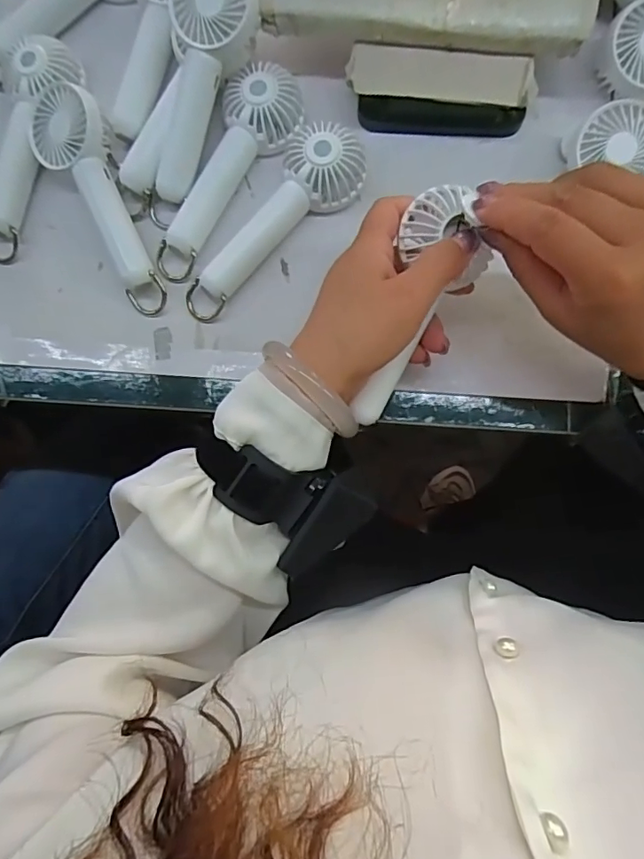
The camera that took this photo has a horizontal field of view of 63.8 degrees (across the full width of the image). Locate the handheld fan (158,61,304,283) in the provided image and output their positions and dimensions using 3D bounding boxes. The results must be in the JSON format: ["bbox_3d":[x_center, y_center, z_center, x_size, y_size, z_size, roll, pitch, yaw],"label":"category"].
[{"bbox_3d":[-0.072,-0.182,0.368,0.050,0.030,0.157,33,87,7],"label":"handheld fan"}]

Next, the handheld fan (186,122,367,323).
[{"bbox_3d":[-0.032,-0.140,0.361,0.059,0.031,0.158,35,87,7],"label":"handheld fan"}]

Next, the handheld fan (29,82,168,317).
[{"bbox_3d":[-0.152,-0.165,0.365,0.052,0.044,0.164,-32,82,0],"label":"handheld fan"}]

